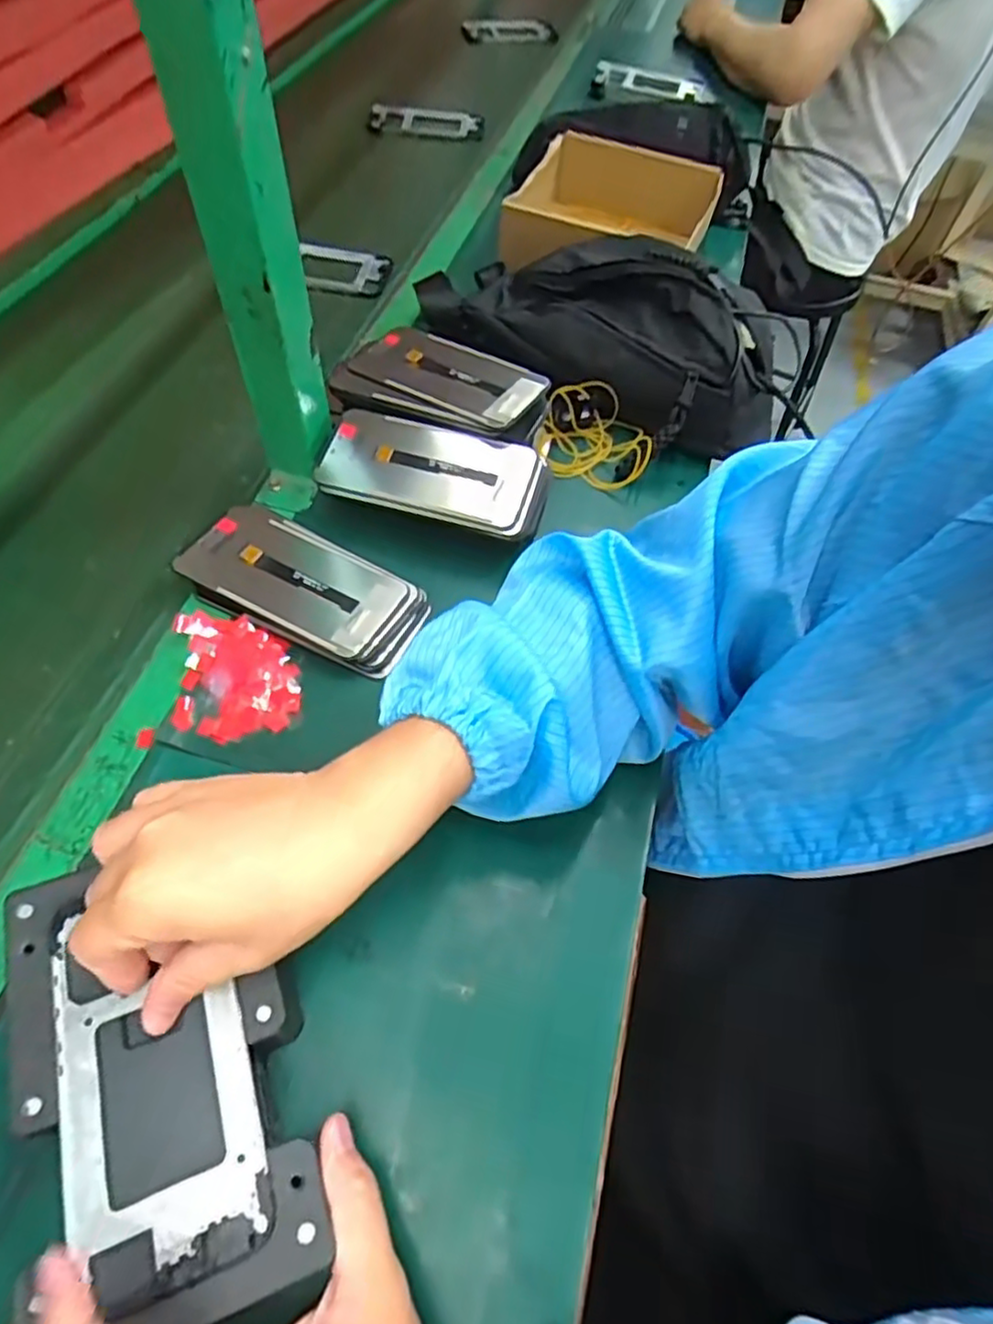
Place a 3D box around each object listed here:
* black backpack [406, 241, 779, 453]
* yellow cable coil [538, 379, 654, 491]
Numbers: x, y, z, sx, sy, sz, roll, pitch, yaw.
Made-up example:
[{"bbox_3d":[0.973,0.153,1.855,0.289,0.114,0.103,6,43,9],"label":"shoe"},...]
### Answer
[{"bbox_3d":[0.093,-0.297,0.583,0.329,0.092,0.150,35,61,16],"label":"black backpack"},{"bbox_3d":[0.083,-0.192,0.570,0.091,0.037,0.087,11,57,2],"label":"yellow cable coil"}]

